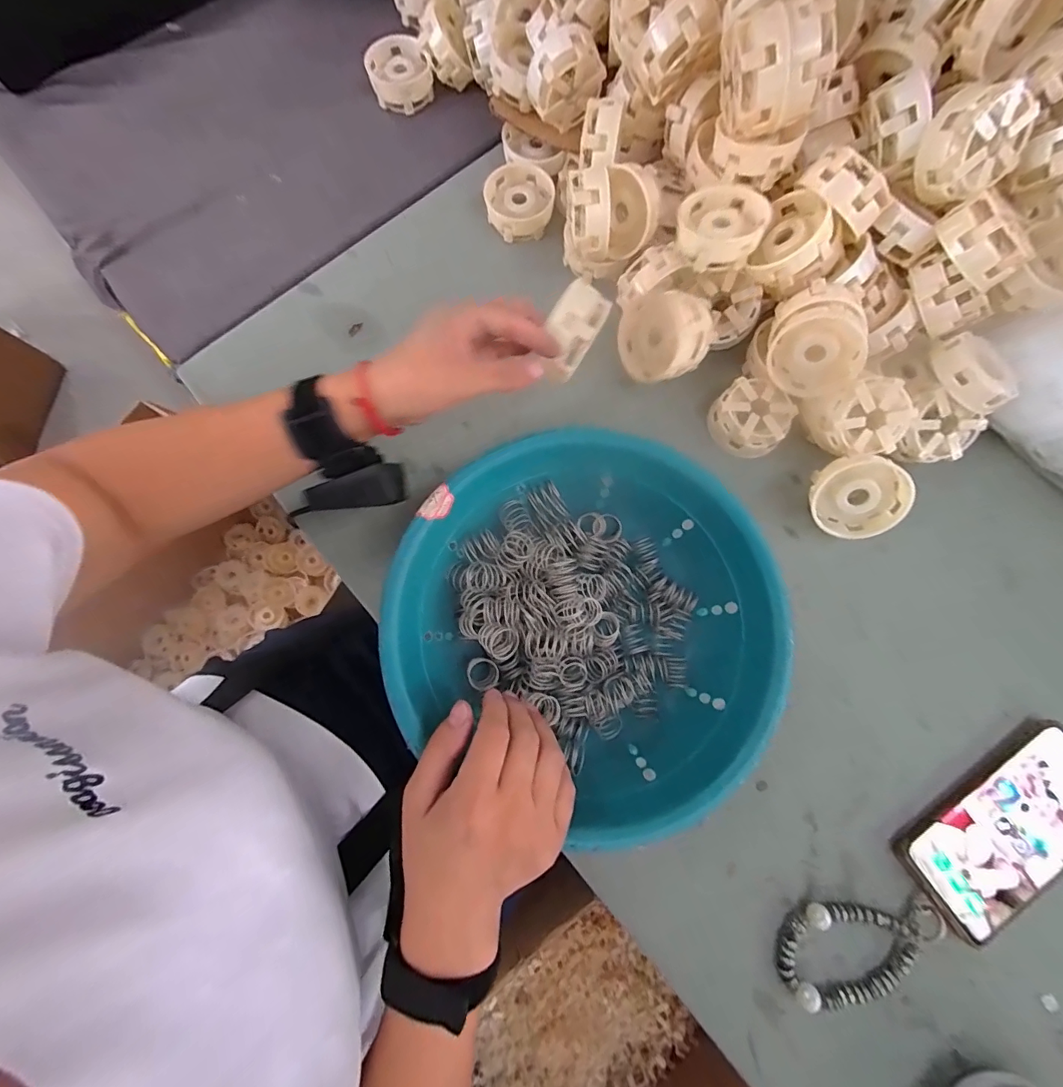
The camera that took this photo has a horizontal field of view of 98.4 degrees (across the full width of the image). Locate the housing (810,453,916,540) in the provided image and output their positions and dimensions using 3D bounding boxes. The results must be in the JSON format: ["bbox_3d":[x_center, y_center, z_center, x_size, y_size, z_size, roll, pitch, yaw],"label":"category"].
[{"bbox_3d":[0.268,-0.039,0.374,0.069,0.070,0.021,-3,37,24],"label":"housing"}]

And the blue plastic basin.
[{"bbox_3d":[0.039,0.053,0.338,0.253,0.082,0.237,0,78,0],"label":"blue plastic basin"}]

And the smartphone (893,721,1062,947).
[{"bbox_3d":[0.367,0.217,0.350,0.166,0.013,0.080,-34,80,-6],"label":"smartphone"}]

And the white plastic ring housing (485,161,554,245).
[{"bbox_3d":[-0.010,-0.336,0.454,0.067,0.030,0.063,0,78,0],"label":"white plastic ring housing"}]

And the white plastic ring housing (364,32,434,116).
[{"bbox_3d":[-0.140,-0.496,0.485,0.060,0.035,0.063,0,78,0],"label":"white plastic ring housing"}]

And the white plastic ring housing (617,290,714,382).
[{"bbox_3d":[0.115,-0.177,0.396,0.041,0.071,0.072,-13,35,-38],"label":"white plastic ring housing"}]

